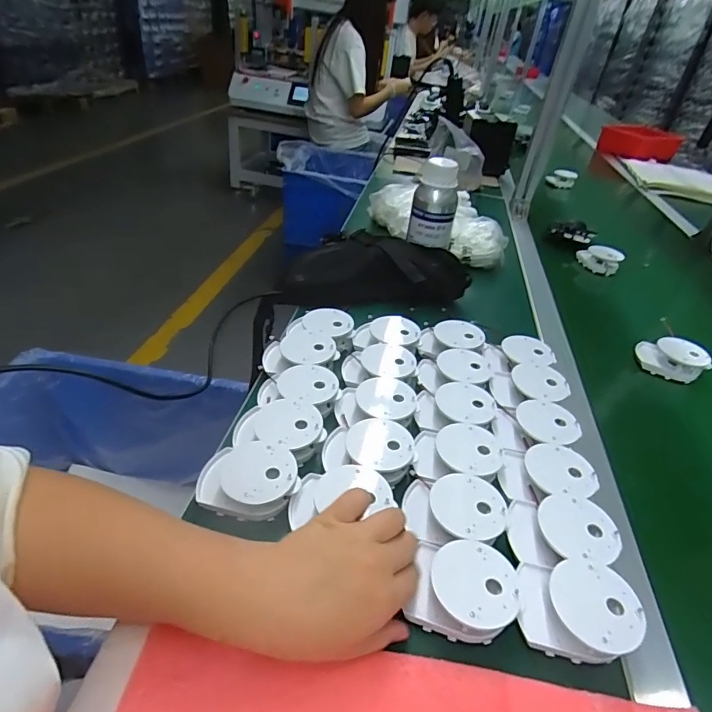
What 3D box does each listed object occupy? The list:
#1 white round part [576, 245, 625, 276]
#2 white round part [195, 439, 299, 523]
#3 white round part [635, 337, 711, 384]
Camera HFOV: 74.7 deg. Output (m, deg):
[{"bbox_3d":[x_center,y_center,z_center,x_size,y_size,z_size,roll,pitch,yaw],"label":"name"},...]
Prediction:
[{"bbox_3d":[0.468,-0.188,0.900,0.038,0.045,0.086,-24,44,-33],"label":"white round part"},{"bbox_3d":[-0.090,0.105,0.399,0.083,0.030,0.062,11,37,10],"label":"white round part"},{"bbox_3d":[0.433,0.001,0.640,0.083,0.041,0.054,18,37,14],"label":"white round part"}]

